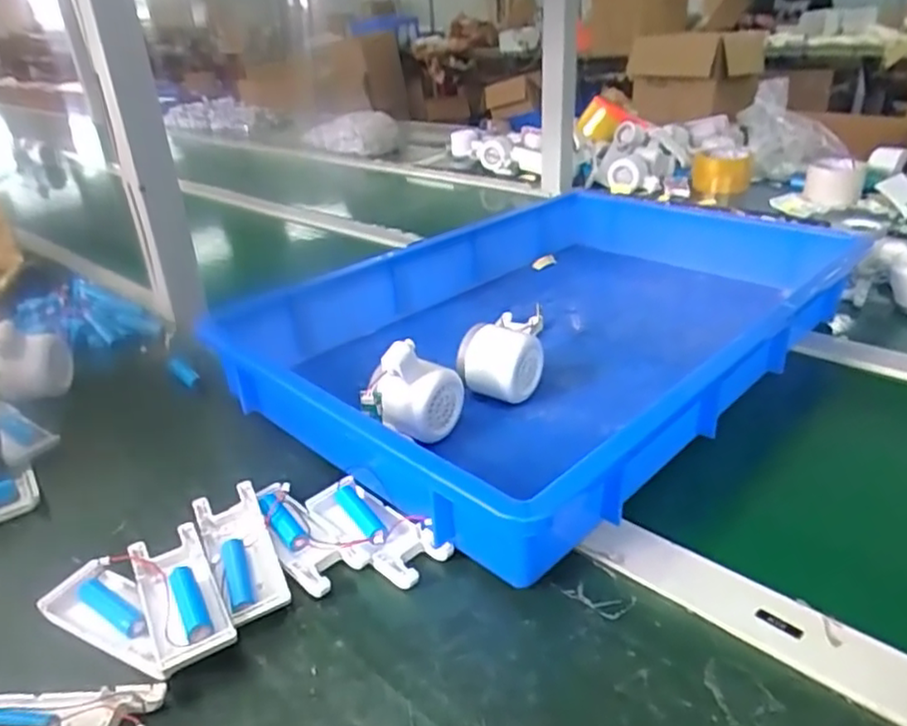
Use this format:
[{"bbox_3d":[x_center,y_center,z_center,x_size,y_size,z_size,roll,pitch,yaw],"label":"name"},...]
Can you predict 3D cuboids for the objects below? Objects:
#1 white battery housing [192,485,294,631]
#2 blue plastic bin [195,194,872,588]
[{"bbox_3d":[-0.130,0.118,0.408,0.038,0.025,0.100,-18,32,-24],"label":"white battery housing"},{"bbox_3d":[0.099,-0.052,0.602,0.355,0.083,0.528,23,38,39],"label":"blue plastic bin"}]

